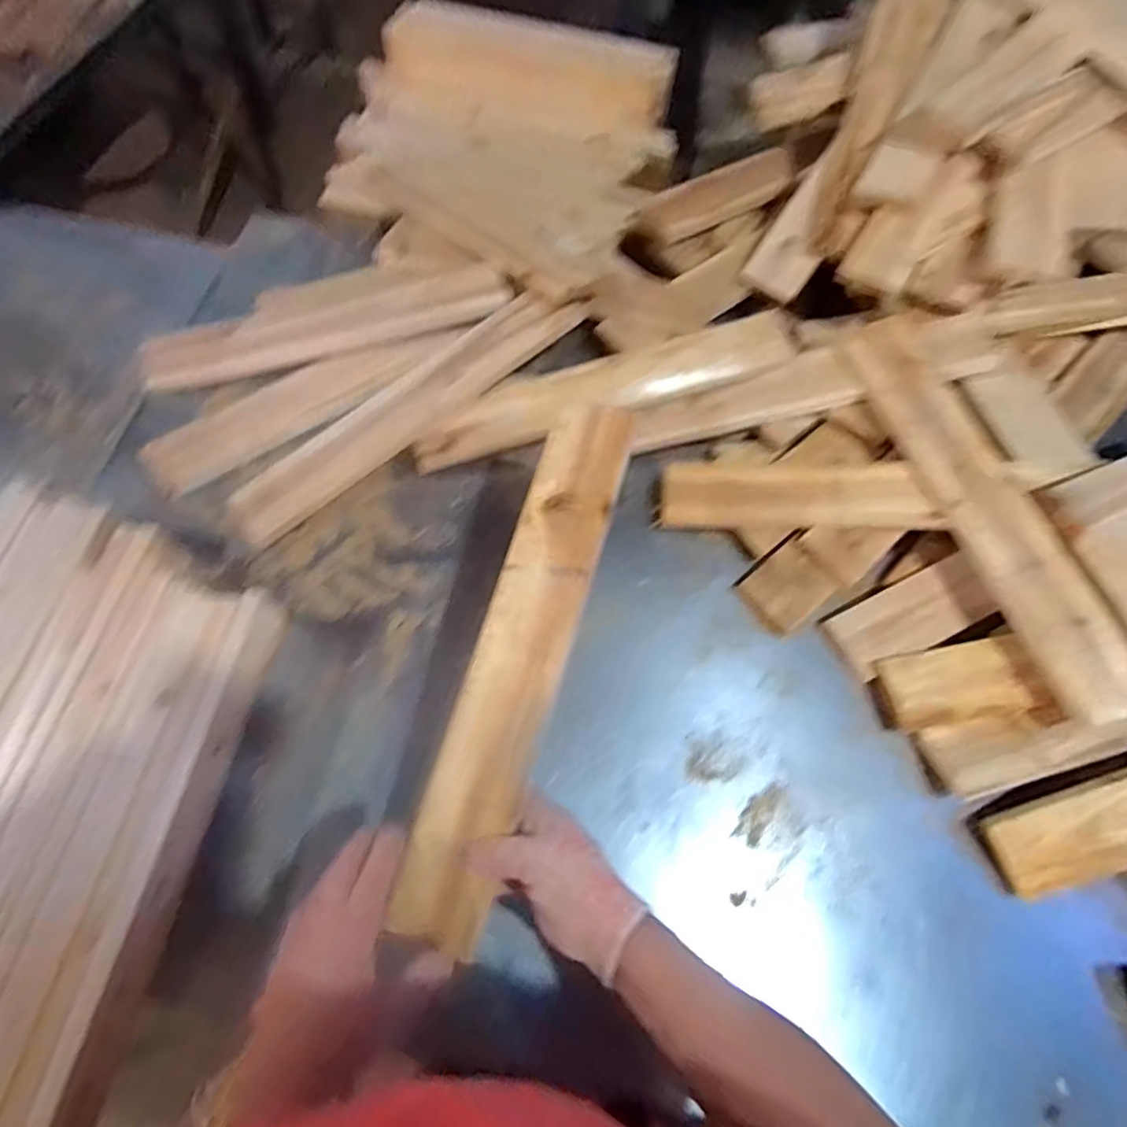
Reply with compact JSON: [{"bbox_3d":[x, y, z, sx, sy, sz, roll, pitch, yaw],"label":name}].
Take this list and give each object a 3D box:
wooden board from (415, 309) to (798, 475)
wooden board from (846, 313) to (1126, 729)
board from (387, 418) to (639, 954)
[{"bbox_3d":[0.057,-0.229,0.782,0.506,0.021,0.087,-17,78,-2],"label":"wooden board"},{"bbox_3d":[0.481,-0.078,0.684,0.098,0.020,0.513,-16,67,-11],"label":"wooden board"},{"bbox_3d":[-0.036,0.076,0.519,0.079,0.026,0.467,17,78,4],"label":"board"}]

